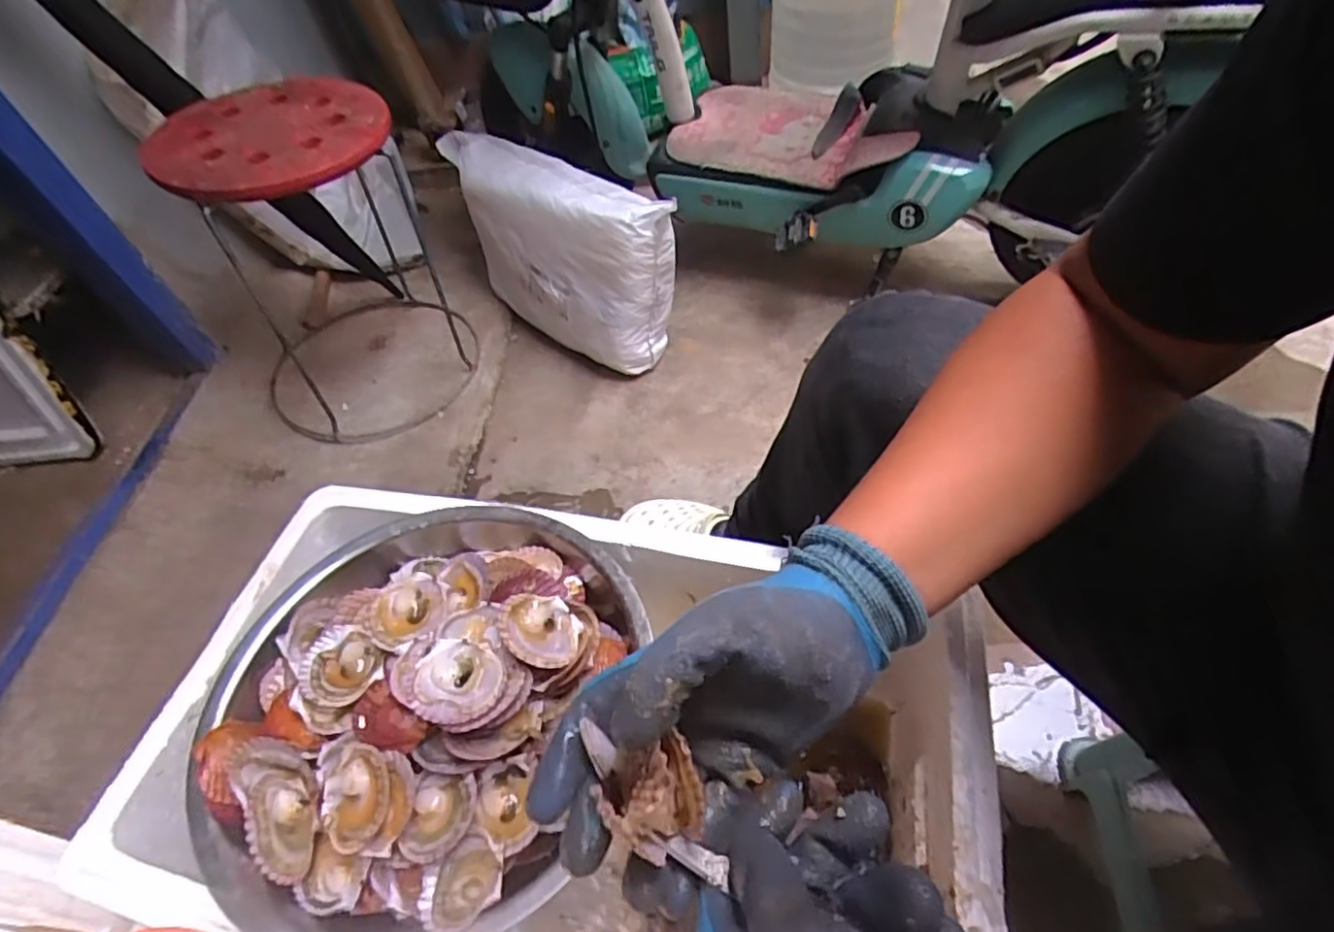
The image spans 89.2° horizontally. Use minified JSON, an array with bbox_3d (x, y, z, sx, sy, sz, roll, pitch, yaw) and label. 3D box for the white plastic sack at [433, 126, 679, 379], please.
[{"bbox_3d":[-0.211,-0.392,1.244,0.538,0.292,0.159,32,63,29],"label":"white plastic sack"}]

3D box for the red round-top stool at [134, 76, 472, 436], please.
[{"bbox_3d":[-0.574,-0.340,1.120,0.359,0.457,0.406,-33,55,-20],"label":"red round-top stool"}]

